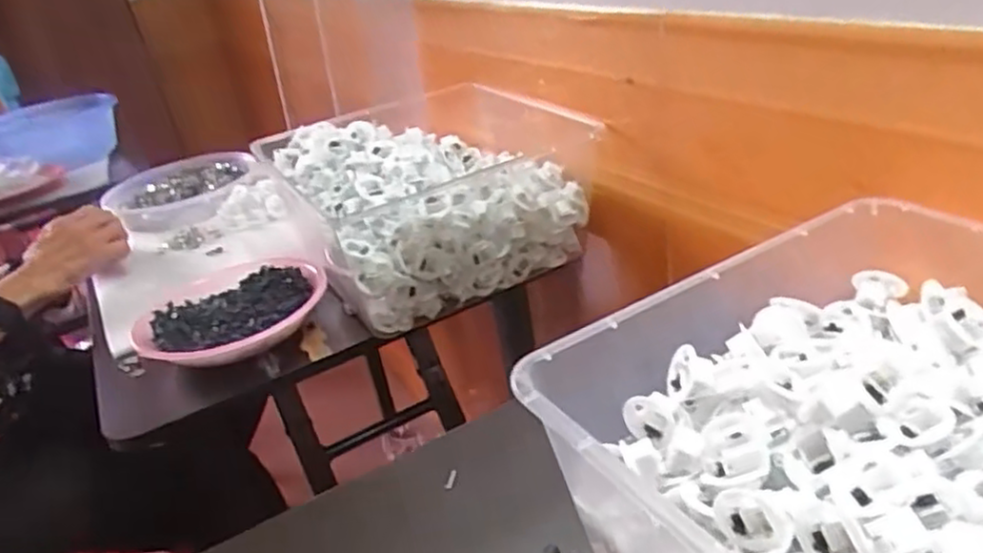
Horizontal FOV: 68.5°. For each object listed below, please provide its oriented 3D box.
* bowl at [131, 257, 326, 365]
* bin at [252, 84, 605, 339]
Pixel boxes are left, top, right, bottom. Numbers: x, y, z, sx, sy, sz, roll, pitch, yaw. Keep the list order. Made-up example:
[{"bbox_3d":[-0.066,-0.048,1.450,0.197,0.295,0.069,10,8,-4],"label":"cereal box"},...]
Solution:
[{"bbox_3d":[-0.264,0.043,0.744,0.191,0.048,0.167,-12,28,-1],"label":"bowl"},{"bbox_3d":[-0.063,-0.086,0.798,0.290,0.164,0.247,-21,30,-19],"label":"bin"}]

